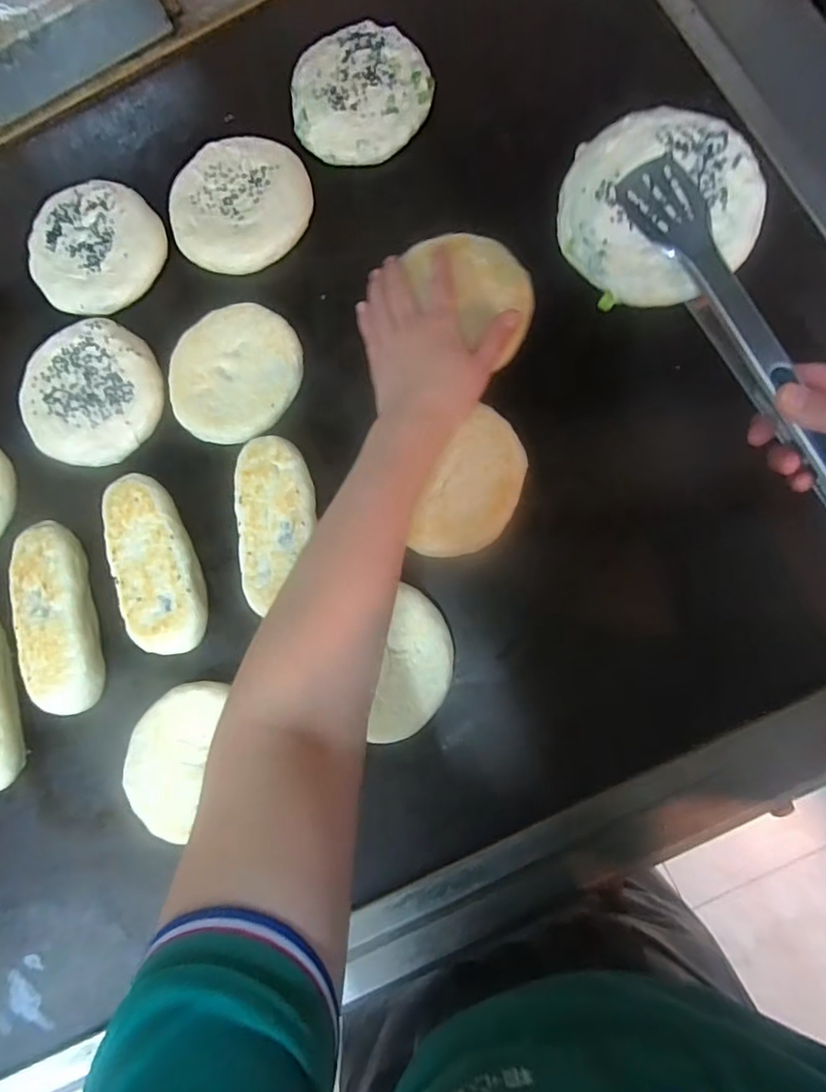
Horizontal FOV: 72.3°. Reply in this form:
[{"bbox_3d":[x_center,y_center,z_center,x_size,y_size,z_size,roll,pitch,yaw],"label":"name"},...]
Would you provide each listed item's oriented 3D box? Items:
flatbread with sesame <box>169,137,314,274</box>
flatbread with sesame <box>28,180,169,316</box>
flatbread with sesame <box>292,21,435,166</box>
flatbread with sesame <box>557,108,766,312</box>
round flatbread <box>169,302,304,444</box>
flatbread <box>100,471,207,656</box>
[{"bbox_3d":[-0.152,-0.293,0.495,0.118,0.022,0.117,-1,82,6],"label":"flatbread with sesame"},{"bbox_3d":[-0.284,-0.266,0.504,0.116,0.021,0.119,-1,82,6],"label":"flatbread with sesame"},{"bbox_3d":[-0.045,-0.393,0.495,0.118,0.026,0.112,-7,82,6],"label":"flatbread with sesame"},{"bbox_3d":[0.159,-0.219,0.368,0.120,0.027,0.118,-1,81,8],"label":"flatbread with sesame"},{"bbox_3d":[-0.149,-0.143,0.475,0.107,0.020,0.115,-1,82,6],"label":"round flatbread"},{"bbox_3d":[-0.205,0.015,0.454,0.061,0.031,0.143,-25,80,3],"label":"flatbread"}]

